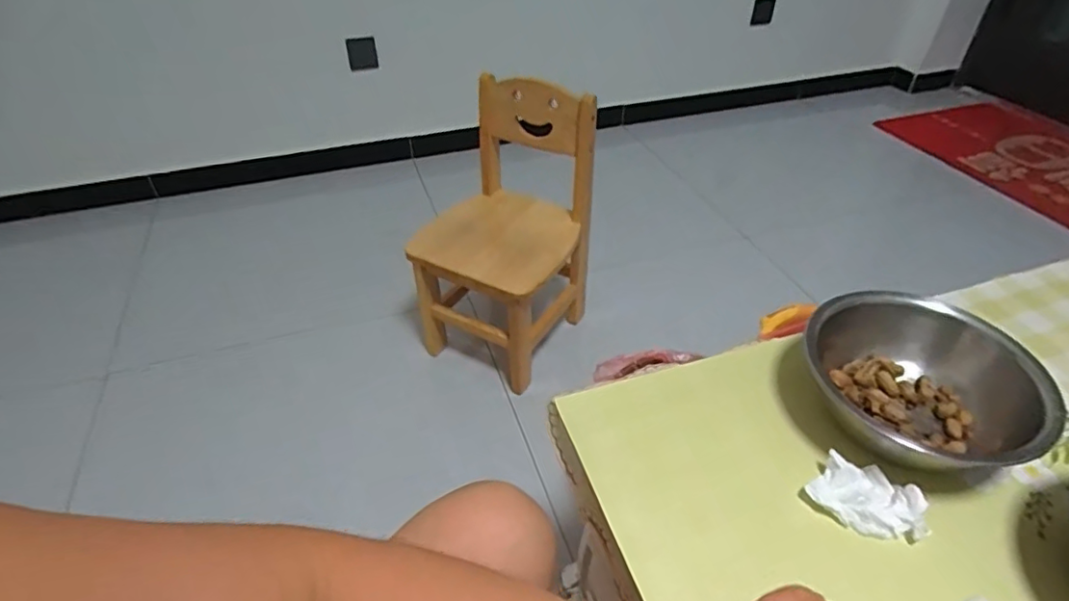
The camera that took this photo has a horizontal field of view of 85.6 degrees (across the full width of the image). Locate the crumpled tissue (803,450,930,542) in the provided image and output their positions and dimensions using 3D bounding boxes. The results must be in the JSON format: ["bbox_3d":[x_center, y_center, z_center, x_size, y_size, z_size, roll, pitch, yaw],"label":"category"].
[{"bbox_3d":[0.263,0.156,0.463,0.081,0.031,0.054,9,42,10],"label":"crumpled tissue"}]

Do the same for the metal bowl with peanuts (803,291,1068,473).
[{"bbox_3d":[0.335,0.071,0.512,0.181,0.086,0.154,17,44,19],"label":"metal bowl with peanuts"}]

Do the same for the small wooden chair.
[{"bbox_3d":[-0.064,-0.138,1.159,0.300,0.493,0.349,17,44,19],"label":"small wooden chair"}]

